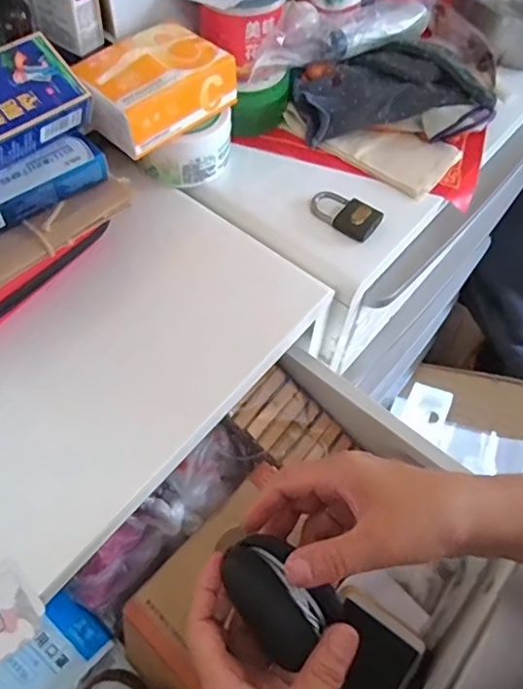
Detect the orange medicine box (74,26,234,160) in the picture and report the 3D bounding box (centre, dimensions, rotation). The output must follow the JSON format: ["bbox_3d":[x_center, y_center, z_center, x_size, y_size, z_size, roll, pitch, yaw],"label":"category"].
[{"bbox_3d":[-0.092,-0.225,0.485,0.081,0.052,0.121,41,65,20],"label":"orange medicine box"}]

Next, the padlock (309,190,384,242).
[{"bbox_3d":[0.080,-0.128,0.531,0.069,0.015,0.038,34,63,17],"label":"padlock"}]

